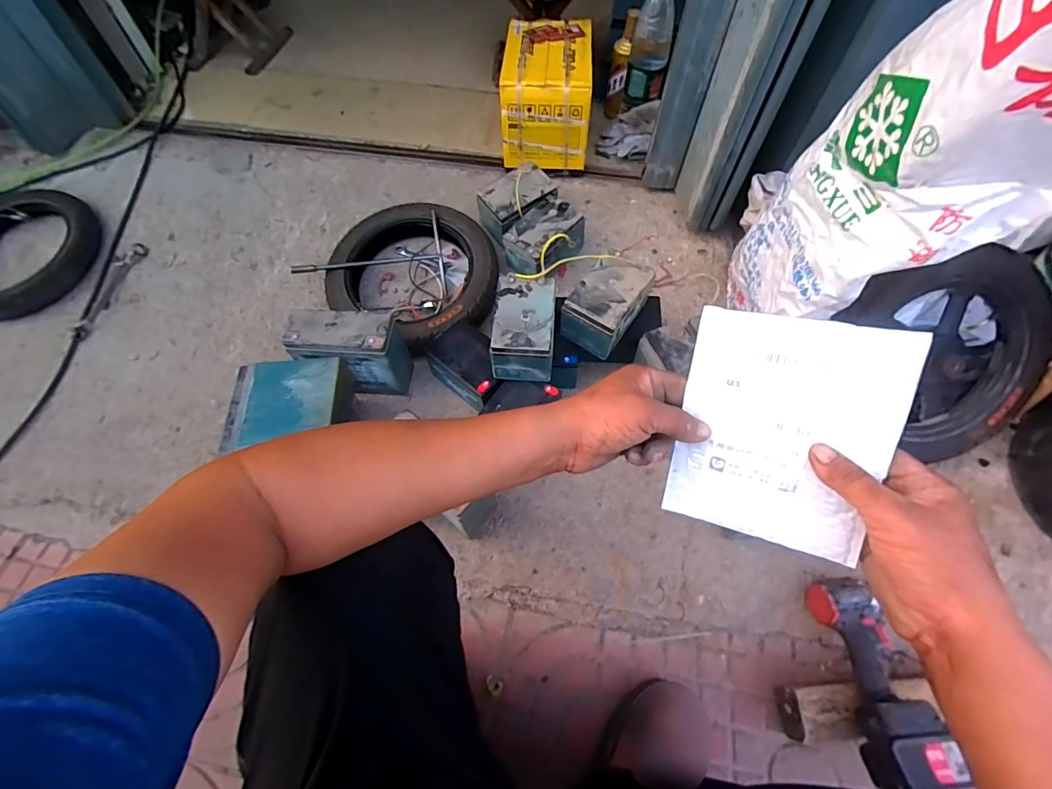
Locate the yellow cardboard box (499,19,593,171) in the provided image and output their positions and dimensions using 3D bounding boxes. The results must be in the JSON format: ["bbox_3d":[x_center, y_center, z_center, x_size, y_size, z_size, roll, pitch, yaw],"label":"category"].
[{"bbox_3d":[0.050,-0.707,1.077,0.186,0.162,0.314,3,59,2],"label":"yellow cardboard box"}]

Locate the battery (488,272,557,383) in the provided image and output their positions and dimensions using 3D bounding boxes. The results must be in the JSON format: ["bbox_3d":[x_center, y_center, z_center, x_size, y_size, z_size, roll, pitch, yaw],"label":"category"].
[{"bbox_3d":[-0.001,-0.110,0.777,0.097,0.089,0.146,5,59,3],"label":"battery"}]

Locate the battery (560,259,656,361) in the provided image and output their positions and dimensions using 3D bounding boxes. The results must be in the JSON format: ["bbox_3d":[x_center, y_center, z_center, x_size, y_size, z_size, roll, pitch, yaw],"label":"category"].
[{"bbox_3d":[0.141,-0.156,0.803,0.102,0.096,0.149,33,65,18],"label":"battery"}]

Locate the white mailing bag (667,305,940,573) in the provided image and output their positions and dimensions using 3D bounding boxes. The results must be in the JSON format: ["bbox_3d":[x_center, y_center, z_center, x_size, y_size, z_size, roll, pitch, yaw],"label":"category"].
[{"bbox_3d":[0.199,0.031,0.363,0.144,0.178,0.009,13,15,25],"label":"white mailing bag"}]

